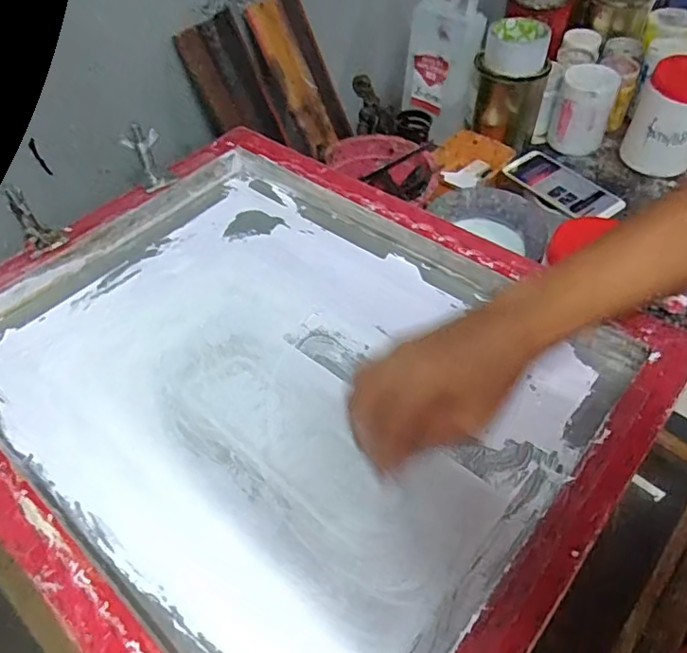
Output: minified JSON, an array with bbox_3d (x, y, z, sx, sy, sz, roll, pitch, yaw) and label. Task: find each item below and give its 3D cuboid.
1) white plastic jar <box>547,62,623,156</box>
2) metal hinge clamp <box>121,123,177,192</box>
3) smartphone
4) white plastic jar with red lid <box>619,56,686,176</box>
[{"bbox_3d":[0.371,-0.336,0.873,0.083,0.117,0.069,17,54,14],"label":"white plastic jar"},{"bbox_3d":[-0.196,-0.169,0.565,0.033,0.028,0.069,-24,93,-16],"label":"metal hinge clamp"},{"bbox_3d":[0.303,-0.195,0.777,0.081,0.016,0.159,-28,56,-19],"label":"smartphone"},{"bbox_3d":[0.487,-0.305,0.835,0.101,0.152,0.082,25,57,19],"label":"white plastic jar with red lid"}]

